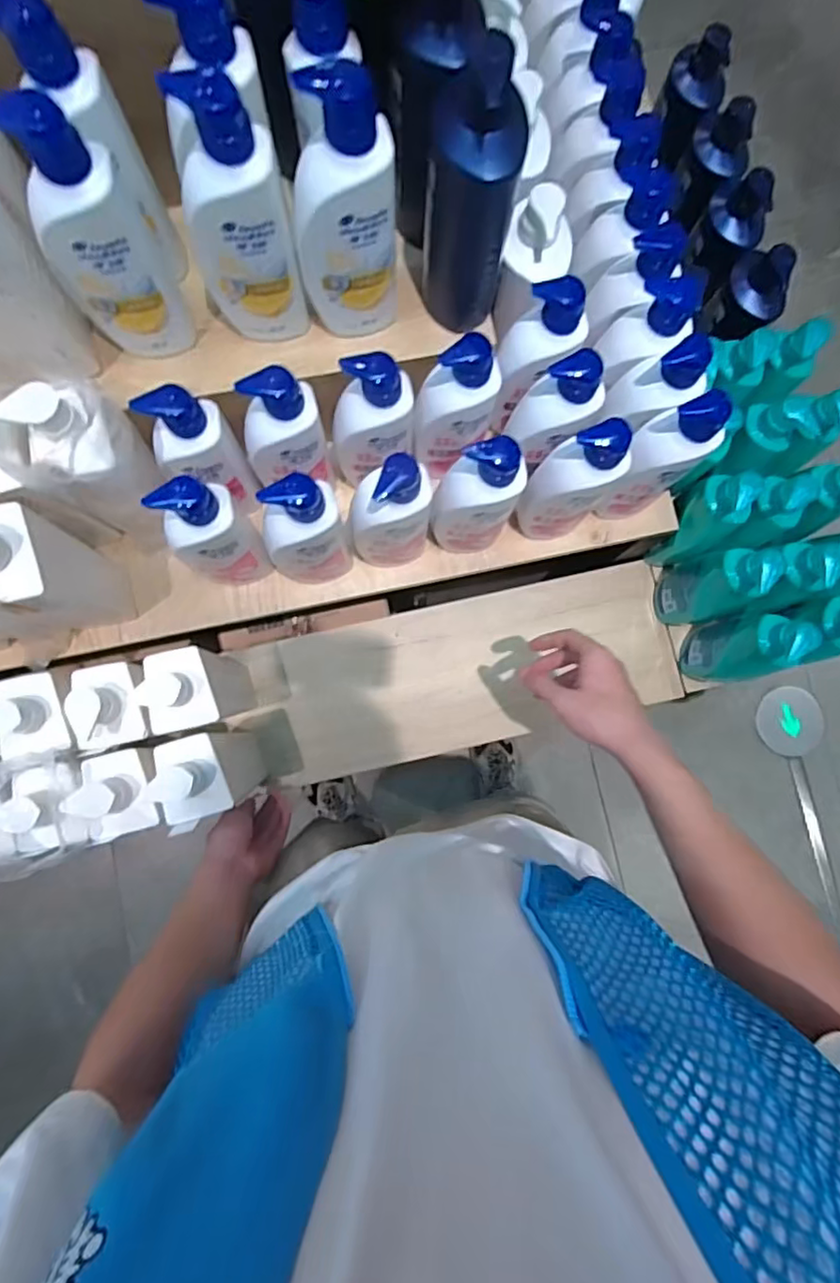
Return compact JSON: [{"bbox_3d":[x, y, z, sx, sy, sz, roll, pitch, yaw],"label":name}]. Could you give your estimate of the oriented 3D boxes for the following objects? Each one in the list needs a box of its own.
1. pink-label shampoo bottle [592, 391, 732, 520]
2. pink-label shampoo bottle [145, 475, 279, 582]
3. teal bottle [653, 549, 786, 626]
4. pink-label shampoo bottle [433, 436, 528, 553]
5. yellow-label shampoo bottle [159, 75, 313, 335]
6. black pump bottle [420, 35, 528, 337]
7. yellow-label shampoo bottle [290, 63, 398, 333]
[{"bbox_3d":[0.235,-0.182,0.623,0.076,0.190,0.053,-13,84,-3],"label":"pink-label shampoo bottle"},{"bbox_3d":[-0.198,-0.101,0.604,0.074,0.219,0.045,-17,84,-3],"label":"pink-label shampoo bottle"},{"bbox_3d":[0.355,-0.070,0.744,0.064,0.221,0.081,-22,85,-4],"label":"teal bottle"},{"bbox_3d":[0.055,-0.139,0.613,0.077,0.201,0.044,-6,84,-2],"label":"pink-label shampoo bottle"},{"bbox_3d":[-0.137,-0.323,0.484,0.068,0.203,0.054,11,83,0],"label":"yellow-label shampoo bottle"},{"bbox_3d":[0.040,-0.347,0.486,0.068,0.221,0.062,1,84,-2],"label":"black pump bottle"},{"bbox_3d":[-0.059,-0.342,0.491,0.077,0.216,0.068,-1,84,-2],"label":"yellow-label shampoo bottle"}]

